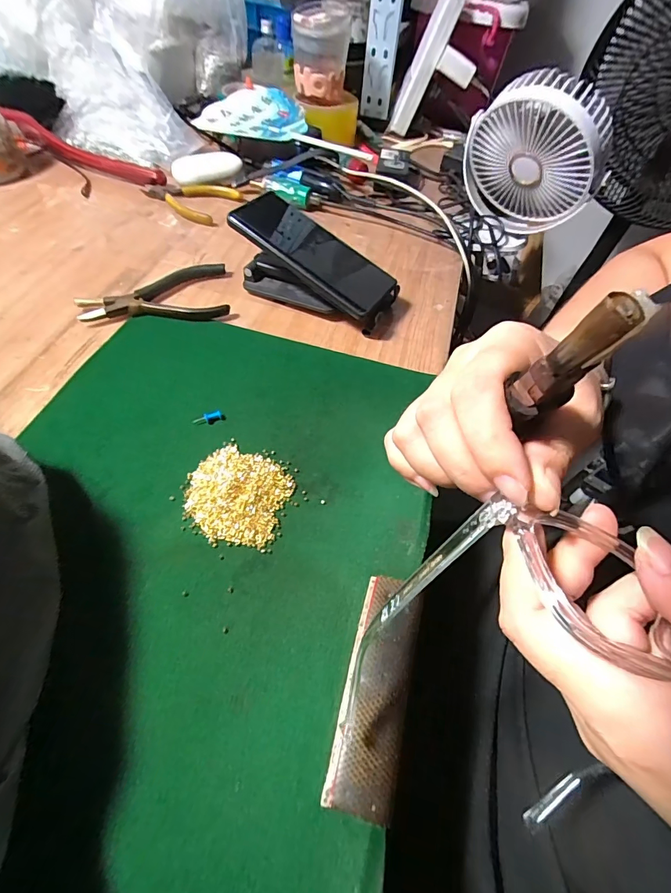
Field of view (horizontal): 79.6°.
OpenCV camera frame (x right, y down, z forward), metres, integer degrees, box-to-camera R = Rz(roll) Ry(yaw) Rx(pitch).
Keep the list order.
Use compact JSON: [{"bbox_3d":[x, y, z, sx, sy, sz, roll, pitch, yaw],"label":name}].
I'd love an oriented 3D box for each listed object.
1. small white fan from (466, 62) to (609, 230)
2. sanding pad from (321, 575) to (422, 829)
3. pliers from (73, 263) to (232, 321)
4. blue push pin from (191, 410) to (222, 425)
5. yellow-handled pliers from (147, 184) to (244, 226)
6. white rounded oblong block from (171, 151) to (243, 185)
[{"bbox_3d":[0.221,-0.327,0.461,0.053,0.152,0.157,-55,40,-6],"label":"small white fan"},{"bbox_3d":[0.025,0.135,0.231,0.036,0.006,0.116,15,56,5],"label":"sanding pad"},{"bbox_3d":[-0.180,-0.155,0.405,0.137,0.014,0.079,-6,57,-9],"label":"pliers"},{"bbox_3d":[-0.105,-0.024,0.327,0.023,0.007,0.007,-12,58,-13],"label":"blue push pin"},{"bbox_3d":[-0.189,-0.323,0.519,0.110,0.011,0.083,20,57,9],"label":"yellow-handled pliers"},{"bbox_3d":[-0.168,-0.367,0.536,0.087,0.027,0.040,-19,60,-17],"label":"white rounded oblong block"}]

